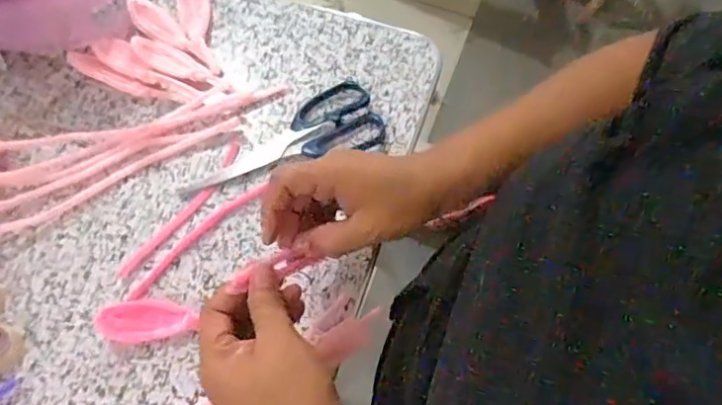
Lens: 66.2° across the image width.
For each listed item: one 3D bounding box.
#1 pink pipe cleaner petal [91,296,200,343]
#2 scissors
[{"bbox_3d":[-0.163,0.087,0.421,0.068,0.017,0.033,-6,68,-2],"label":"pink pipe cleaner petal"},{"bbox_3d":[-0.071,-0.061,0.491,0.180,0.009,0.065,-14,69,-6],"label":"scissors"}]

